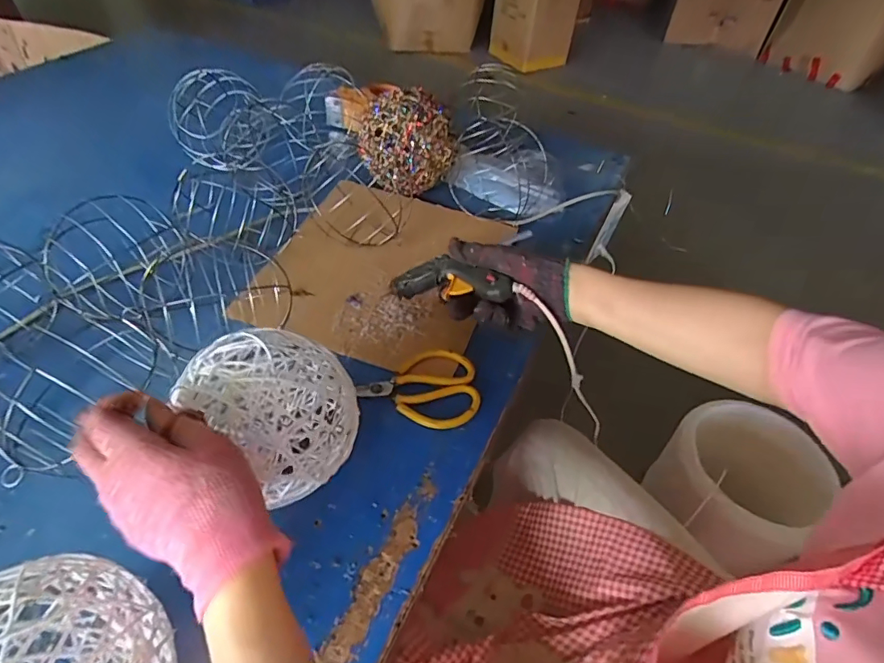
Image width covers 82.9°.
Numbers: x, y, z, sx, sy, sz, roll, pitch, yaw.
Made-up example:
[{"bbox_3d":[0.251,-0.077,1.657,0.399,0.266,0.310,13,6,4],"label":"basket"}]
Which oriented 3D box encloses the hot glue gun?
[{"bbox_3d":[0.013,-0.062,0.581,0.142,0.025,0.052,5,47,25],"label":"hot glue gun"}]

